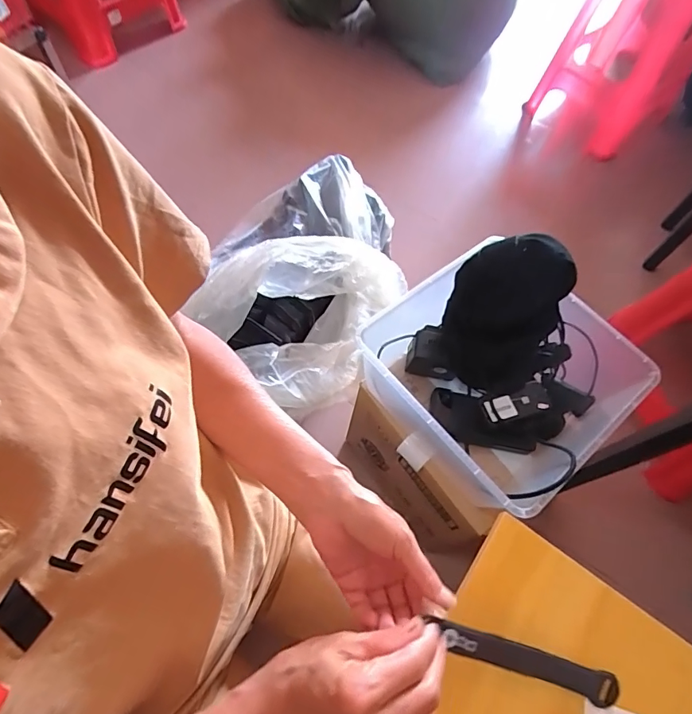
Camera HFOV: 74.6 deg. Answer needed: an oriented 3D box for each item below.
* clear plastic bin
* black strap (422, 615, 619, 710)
[{"bbox_3d":[0.205,0.032,0.651,0.297,0.158,0.302,-35,70,-20],"label":"clear plastic bin"},{"bbox_3d":[0.139,0.234,0.348,0.166,0.019,0.022,26,62,-13],"label":"black strap"}]

